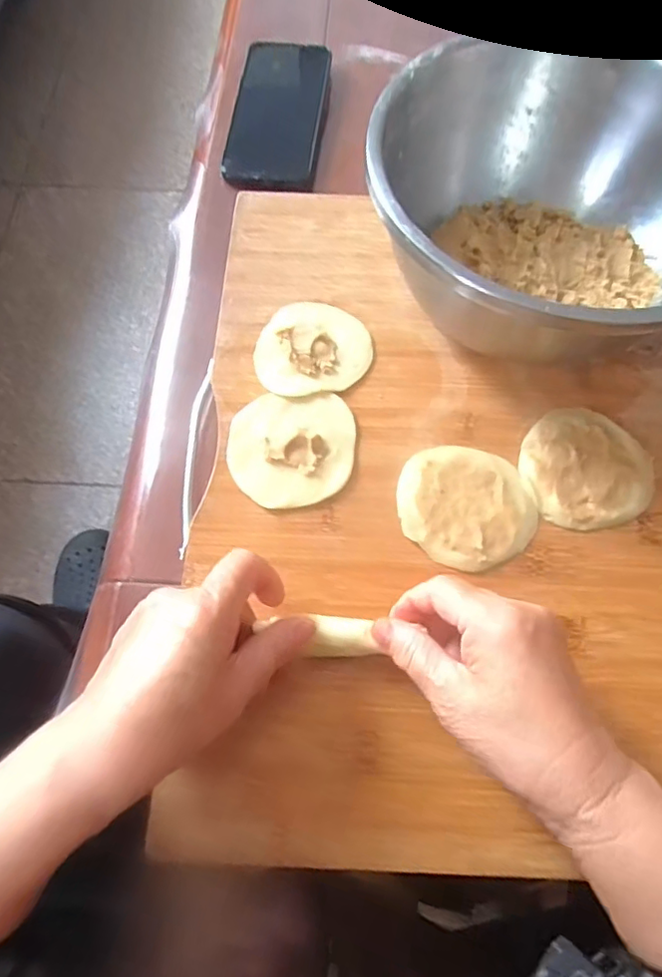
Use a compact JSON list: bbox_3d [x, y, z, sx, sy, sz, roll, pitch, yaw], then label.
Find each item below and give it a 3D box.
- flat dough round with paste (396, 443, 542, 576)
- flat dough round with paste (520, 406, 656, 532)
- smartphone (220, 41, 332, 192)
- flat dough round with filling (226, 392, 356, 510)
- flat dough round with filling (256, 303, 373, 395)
[{"bbox_3d":[0.081,0.011,0.346,0.081,0.005,0.074,0,68,1],"label":"flat dough round with paste"},{"bbox_3d":[0.159,-0.014,0.357,0.078,0.007,0.078,0,68,1],"label":"flat dough round with paste"},{"bbox_3d":[-0.045,-0.317,0.489,0.075,0.010,0.150,7,75,1],"label":"smartphone"},{"bbox_3d":[-0.025,-0.026,0.360,0.077,0.009,0.077,0,68,1],"label":"flat dough round with filling"},{"bbox_3d":[-0.012,-0.096,0.388,0.076,0.010,0.070,0,68,1],"label":"flat dough round with filling"}]

